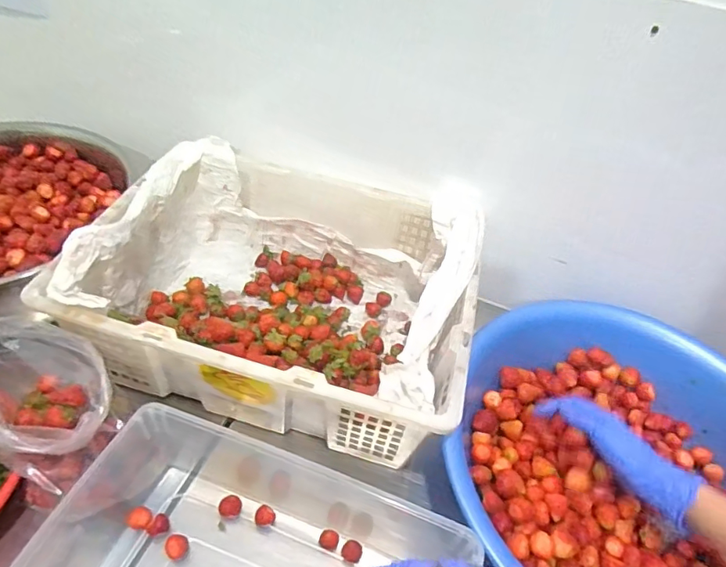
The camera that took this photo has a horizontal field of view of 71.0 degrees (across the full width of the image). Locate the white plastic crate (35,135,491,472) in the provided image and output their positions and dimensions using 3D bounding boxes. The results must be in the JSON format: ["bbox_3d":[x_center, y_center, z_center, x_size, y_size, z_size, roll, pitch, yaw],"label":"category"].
[{"bbox_3d":[-0.095,0.001,0.693,0.465,0.175,0.385,12,46,4],"label":"white plastic crate"}]

